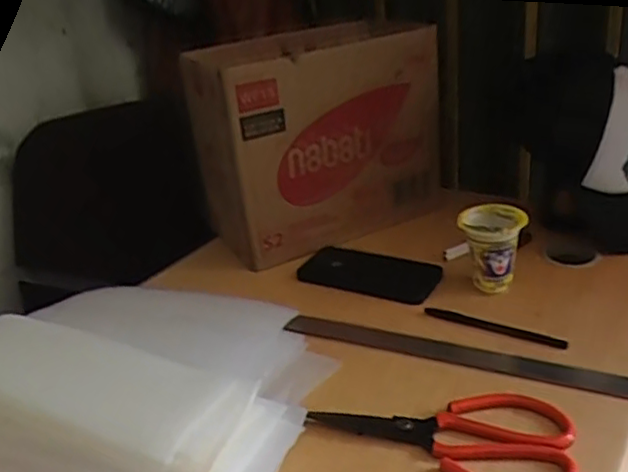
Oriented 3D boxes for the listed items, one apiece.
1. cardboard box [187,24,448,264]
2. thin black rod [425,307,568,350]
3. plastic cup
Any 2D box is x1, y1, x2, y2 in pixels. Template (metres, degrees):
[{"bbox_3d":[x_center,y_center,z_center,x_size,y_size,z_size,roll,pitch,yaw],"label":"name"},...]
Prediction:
[{"bbox_3d":[0.005,-0.127,0.842,0.312,0.253,0.205,-13,26,-15],"label":"cardboard box"},{"bbox_3d":[0.181,0.091,0.643,0.140,0.006,0.015,11,30,31],"label":"thin black rod"},{"bbox_3d":[0.192,0.015,0.687,0.064,0.090,0.059,-4,25,2],"label":"plastic cup"}]

